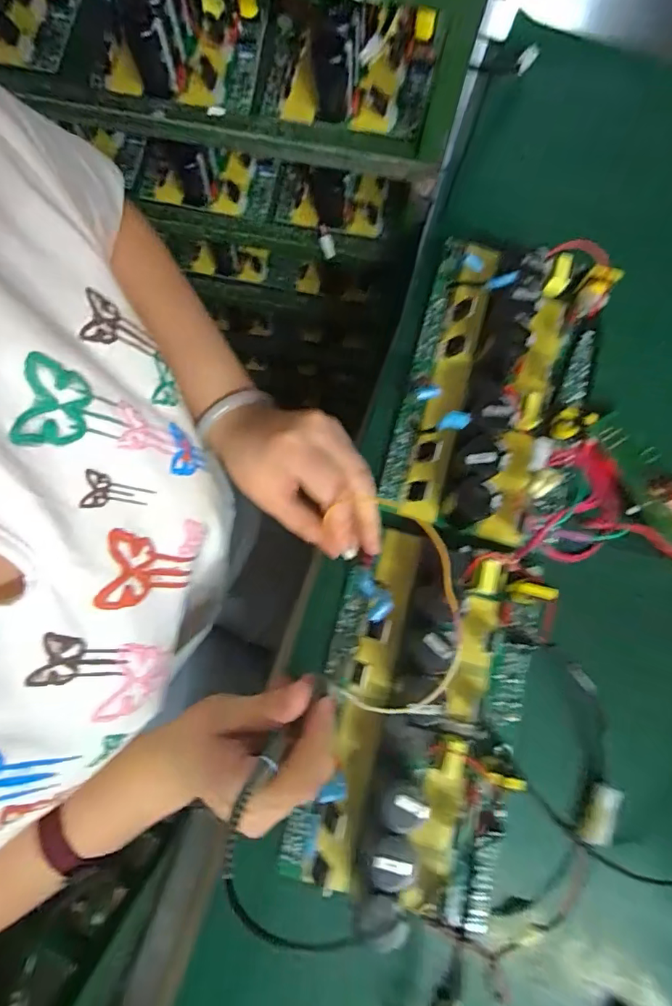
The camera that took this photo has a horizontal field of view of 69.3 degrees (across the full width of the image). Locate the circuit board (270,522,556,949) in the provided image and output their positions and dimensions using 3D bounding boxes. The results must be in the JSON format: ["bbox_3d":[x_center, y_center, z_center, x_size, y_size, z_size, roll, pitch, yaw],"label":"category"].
[{"bbox_3d":[0.058,0.143,0.317,0.148,0.045,0.250,17,79,2],"label":"circuit board"}]

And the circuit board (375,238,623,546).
[{"bbox_3d":[0.128,-0.096,0.373,0.138,0.056,0.241,16,79,2],"label":"circuit board"}]

